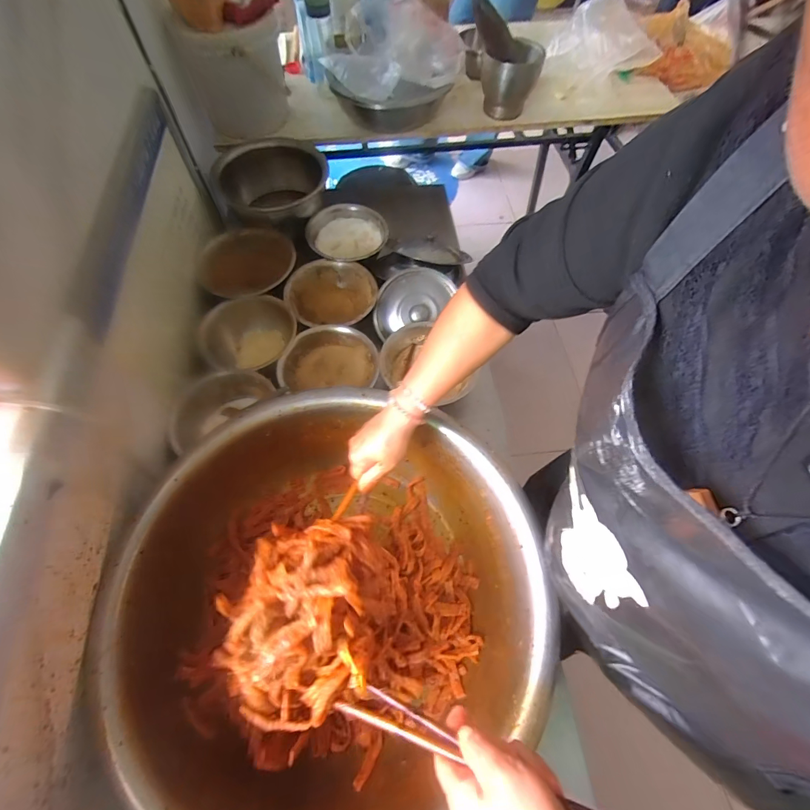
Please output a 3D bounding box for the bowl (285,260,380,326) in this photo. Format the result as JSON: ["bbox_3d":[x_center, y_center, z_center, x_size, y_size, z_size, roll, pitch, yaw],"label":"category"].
[{"bbox_3d":[-0.161,-0.227,0.842,0.176,0.069,0.186,1,63,-1],"label":"bowl"}]

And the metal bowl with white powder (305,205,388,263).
[{"bbox_3d":[-0.137,-0.393,0.936,0.172,0.082,0.175,1,63,-1],"label":"metal bowl with white powder"}]

